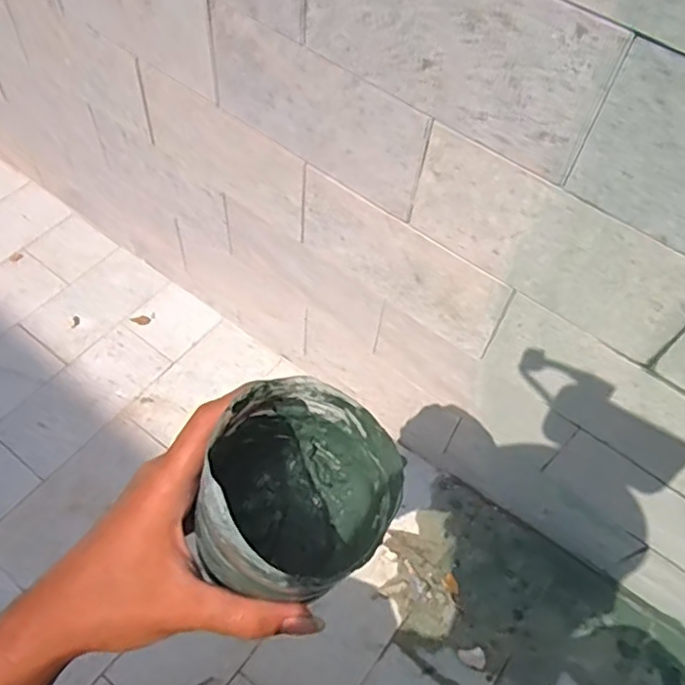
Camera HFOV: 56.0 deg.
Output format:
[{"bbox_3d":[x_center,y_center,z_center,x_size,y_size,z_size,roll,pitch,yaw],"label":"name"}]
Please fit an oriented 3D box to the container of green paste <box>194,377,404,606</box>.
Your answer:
[{"bbox_3d":[-0.023,0.073,0.302,0.080,0.084,0.088,-5,57,-5],"label":"container of green paste"}]

